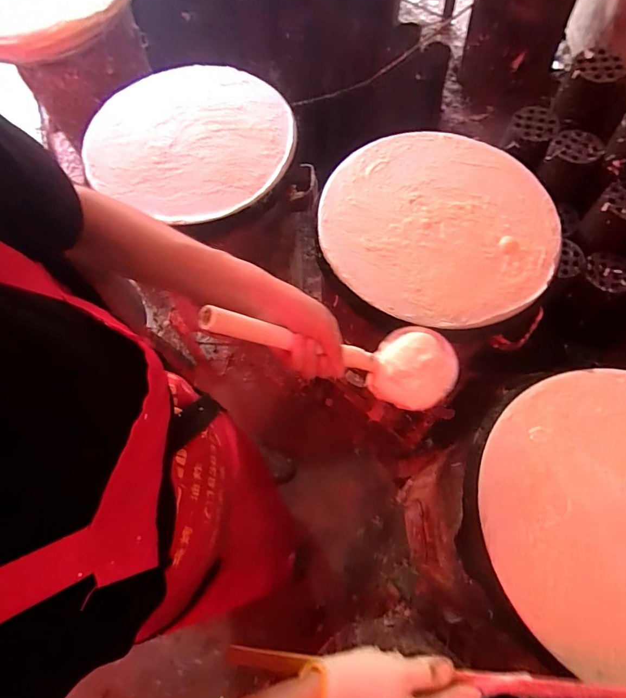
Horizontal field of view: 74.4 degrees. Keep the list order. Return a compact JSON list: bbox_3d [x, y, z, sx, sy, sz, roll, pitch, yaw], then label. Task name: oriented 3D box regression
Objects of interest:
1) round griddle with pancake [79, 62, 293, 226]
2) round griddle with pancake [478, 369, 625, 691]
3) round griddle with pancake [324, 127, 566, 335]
[{"bbox_3d":[-0.221,-0.386,0.750,0.355,0.023,0.346,0,69,1],"label":"round griddle with pancake"},{"bbox_3d":[0.383,0.193,0.491,0.345,0.027,0.340,0,69,1],"label":"round griddle with pancake"},{"bbox_3d":[0.199,-0.205,0.657,0.356,0.016,0.369,0,69,1],"label":"round griddle with pancake"}]

